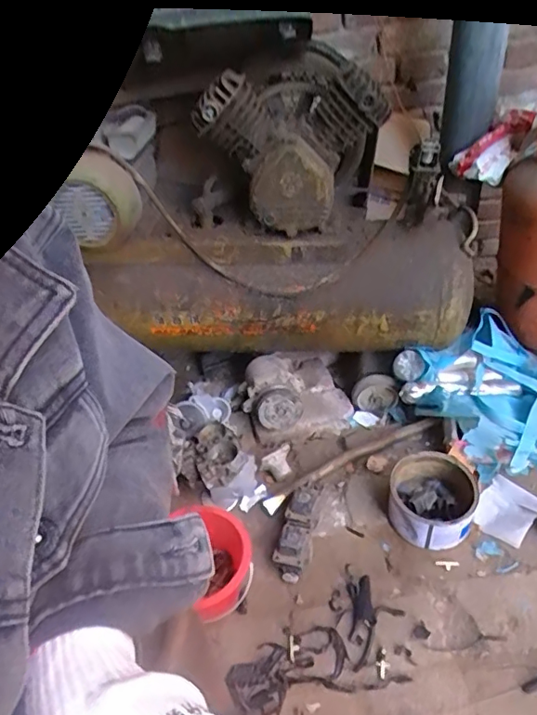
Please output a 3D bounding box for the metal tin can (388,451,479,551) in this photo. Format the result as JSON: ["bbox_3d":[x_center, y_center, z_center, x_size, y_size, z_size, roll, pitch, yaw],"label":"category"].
[{"bbox_3d":[0.297,0.264,0.963,0.145,0.098,0.143,-5,39,4],"label":"metal tin can"}]

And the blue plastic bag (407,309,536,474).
[{"bbox_3d":[0.498,0.064,1.117,0.314,0.174,0.294,-26,43,-22],"label":"blue plastic bag"}]

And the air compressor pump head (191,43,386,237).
[{"bbox_3d":[0.058,-0.398,0.979,0.301,0.256,0.243,4,41,14],"label":"air compressor pump head"}]

